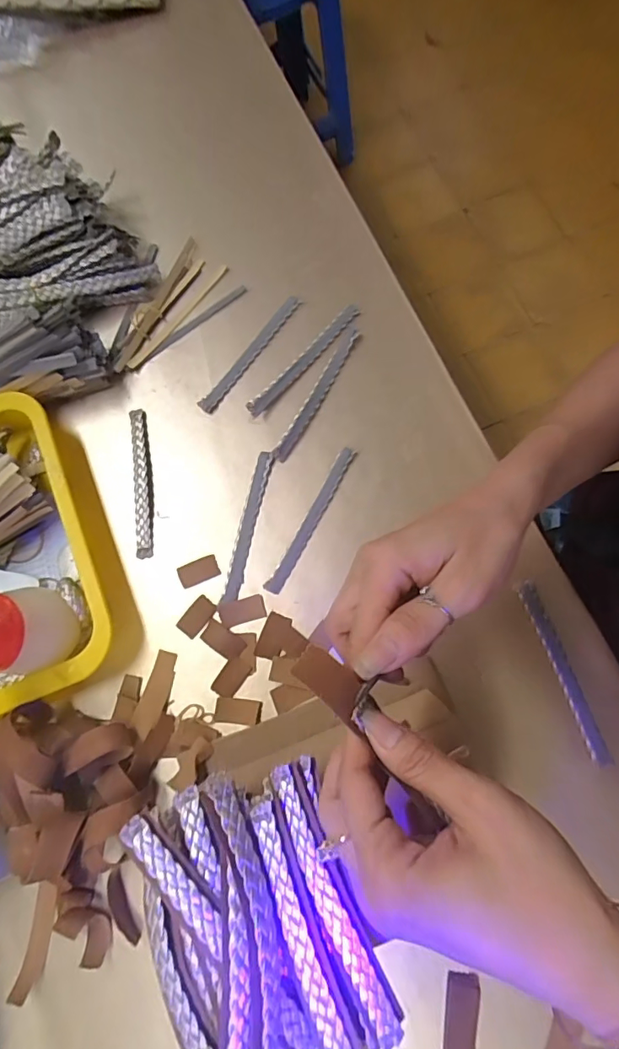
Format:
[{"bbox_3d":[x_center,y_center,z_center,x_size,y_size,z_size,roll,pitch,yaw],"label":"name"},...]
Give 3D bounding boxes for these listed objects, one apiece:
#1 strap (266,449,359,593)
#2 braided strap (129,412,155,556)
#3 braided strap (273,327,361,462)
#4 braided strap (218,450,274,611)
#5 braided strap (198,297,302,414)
[{"bbox_3d":[0.002,-0.005,0.426,0.012,0.006,0.142,28,80,11],"label":"strap"},{"bbox_3d":[-0.150,-0.039,0.443,0.016,0.007,0.138,-8,75,2],"label":"braided strap"},{"bbox_3d":[0.008,-0.120,0.450,0.013,0.008,0.142,29,80,11],"label":"braided strap"},{"bbox_3d":[-0.054,0.002,0.427,0.014,0.005,0.135,13,80,3],"label":"braided strap"},{"bbox_3d":[-0.055,-0.161,0.465,0.015,0.008,0.140,36,81,12],"label":"braided strap"}]

